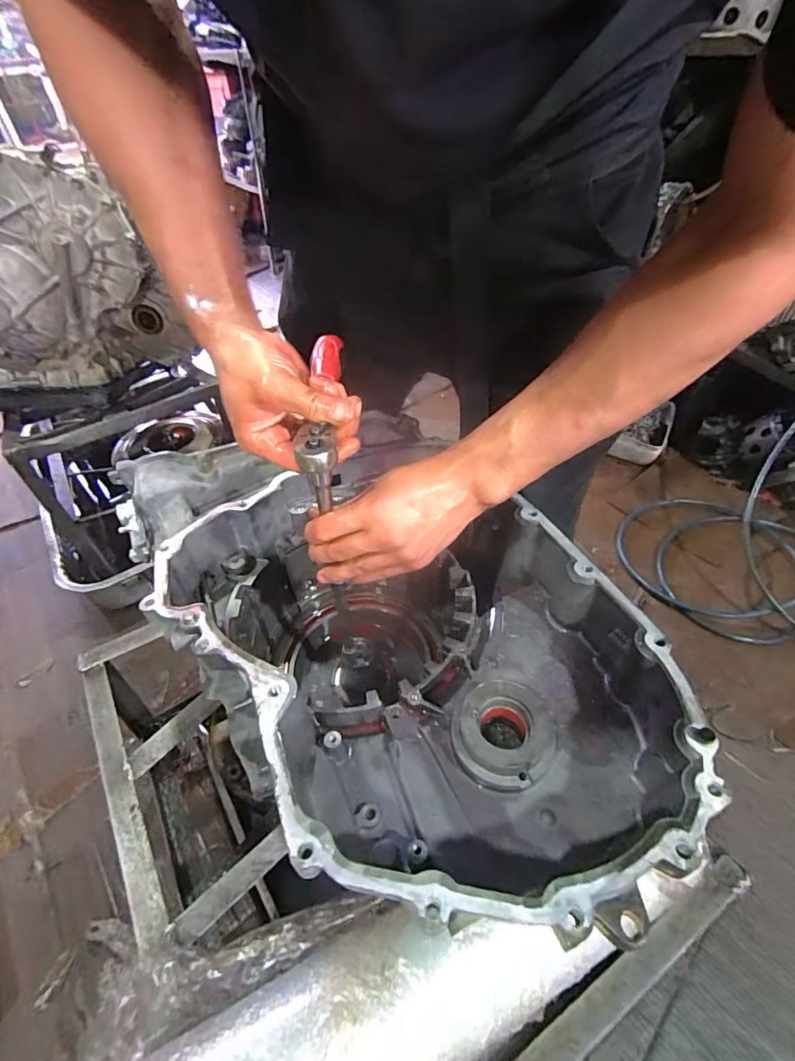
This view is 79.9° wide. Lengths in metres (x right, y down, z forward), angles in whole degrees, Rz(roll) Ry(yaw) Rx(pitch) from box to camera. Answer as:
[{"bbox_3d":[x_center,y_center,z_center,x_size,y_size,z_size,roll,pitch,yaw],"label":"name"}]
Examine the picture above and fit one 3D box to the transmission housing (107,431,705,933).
[{"bbox_3d":[-0.014,0.111,0.507,0.331,0.270,0.528,-31,57,-21],"label":"transmission housing"}]

